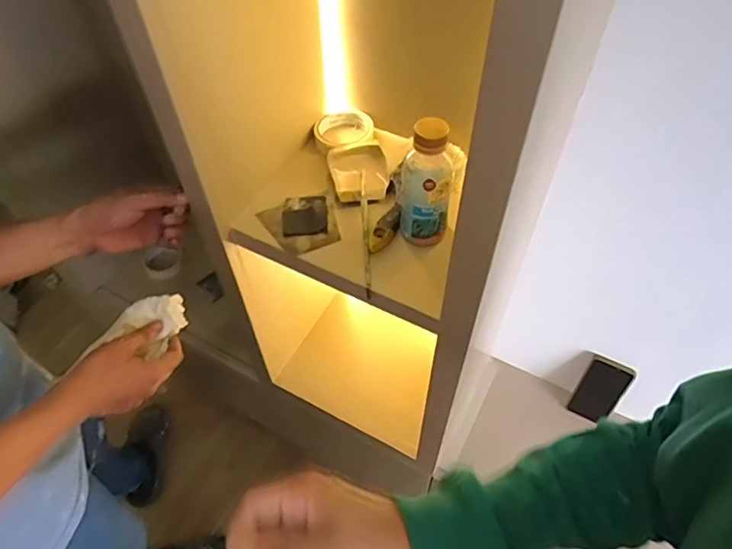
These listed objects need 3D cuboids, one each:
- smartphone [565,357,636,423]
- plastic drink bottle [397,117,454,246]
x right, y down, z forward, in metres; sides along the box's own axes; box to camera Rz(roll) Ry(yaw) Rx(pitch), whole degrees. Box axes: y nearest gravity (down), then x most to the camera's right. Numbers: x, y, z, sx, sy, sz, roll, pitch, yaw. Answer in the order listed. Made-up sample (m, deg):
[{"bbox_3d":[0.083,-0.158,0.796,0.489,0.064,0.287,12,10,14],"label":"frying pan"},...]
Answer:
[{"bbox_3d":[0.453,0.223,1.024,0.077,0.164,0.012,23,43,19],"label":"smartphone"},{"bbox_3d":[0.069,-0.111,0.646,0.068,0.163,0.052,7,53,6],"label":"plastic drink bottle"}]

